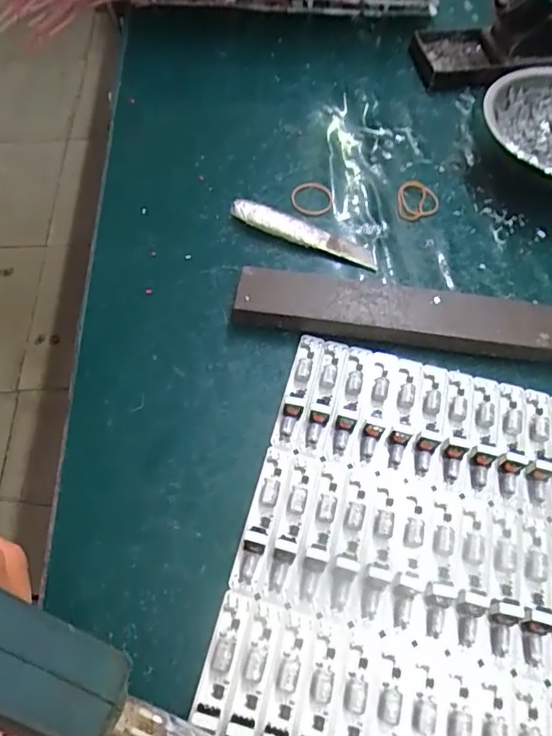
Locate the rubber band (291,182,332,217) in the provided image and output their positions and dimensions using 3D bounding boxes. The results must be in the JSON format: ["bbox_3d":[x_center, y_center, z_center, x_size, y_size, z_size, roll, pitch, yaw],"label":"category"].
[{"bbox_3d":[0.025,-0.120,0.374,0.028,0.004,0.030,2,60,0],"label":"rubber band"}]

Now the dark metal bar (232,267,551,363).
[{"bbox_3d":[0.075,-0.031,0.321,0.195,0.017,0.039,9,60,4],"label":"dark metal bar"}]

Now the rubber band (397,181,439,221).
[{"bbox_3d":[0.100,-0.117,0.376,0.029,0.005,0.036,11,61,4],"label":"rubber band"}]

